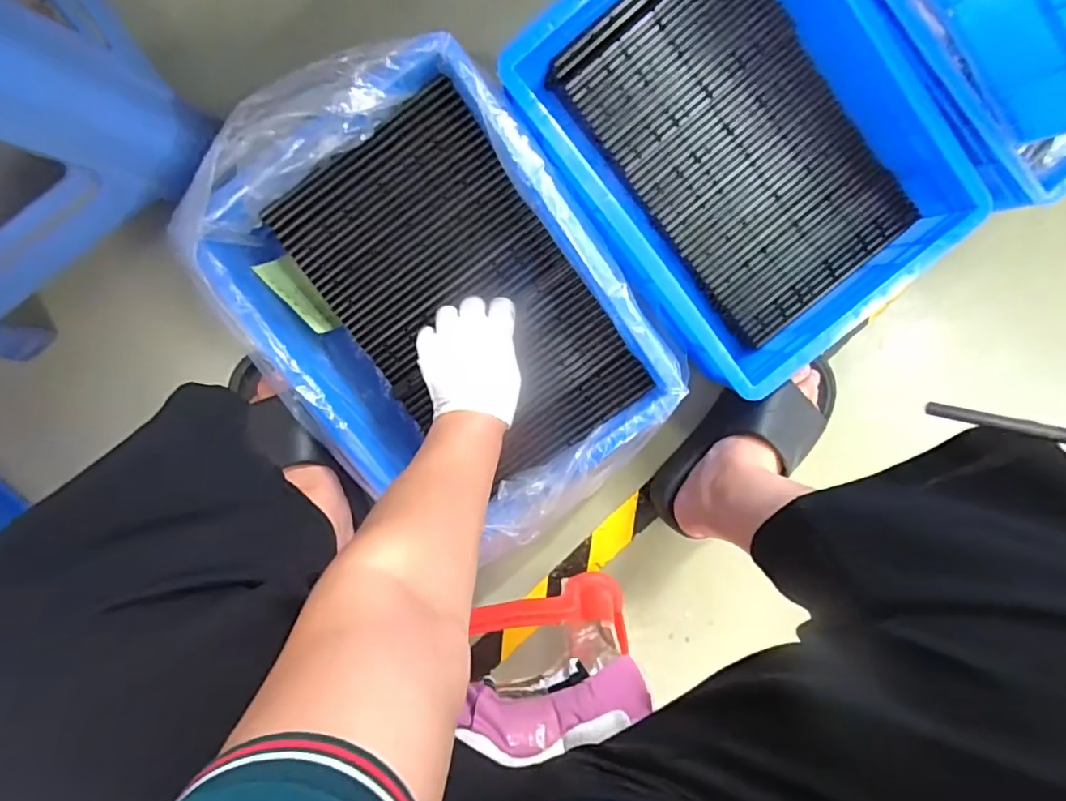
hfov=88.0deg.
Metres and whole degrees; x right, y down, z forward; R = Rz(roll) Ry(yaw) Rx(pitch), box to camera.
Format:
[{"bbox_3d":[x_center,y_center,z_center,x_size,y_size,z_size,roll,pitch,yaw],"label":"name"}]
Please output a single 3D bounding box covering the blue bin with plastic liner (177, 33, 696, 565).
[{"bbox_3d":[-0.091,-0.085,0.554,0.326,0.104,0.456,-39,99,3],"label":"blue bin with plastic liner"}]

